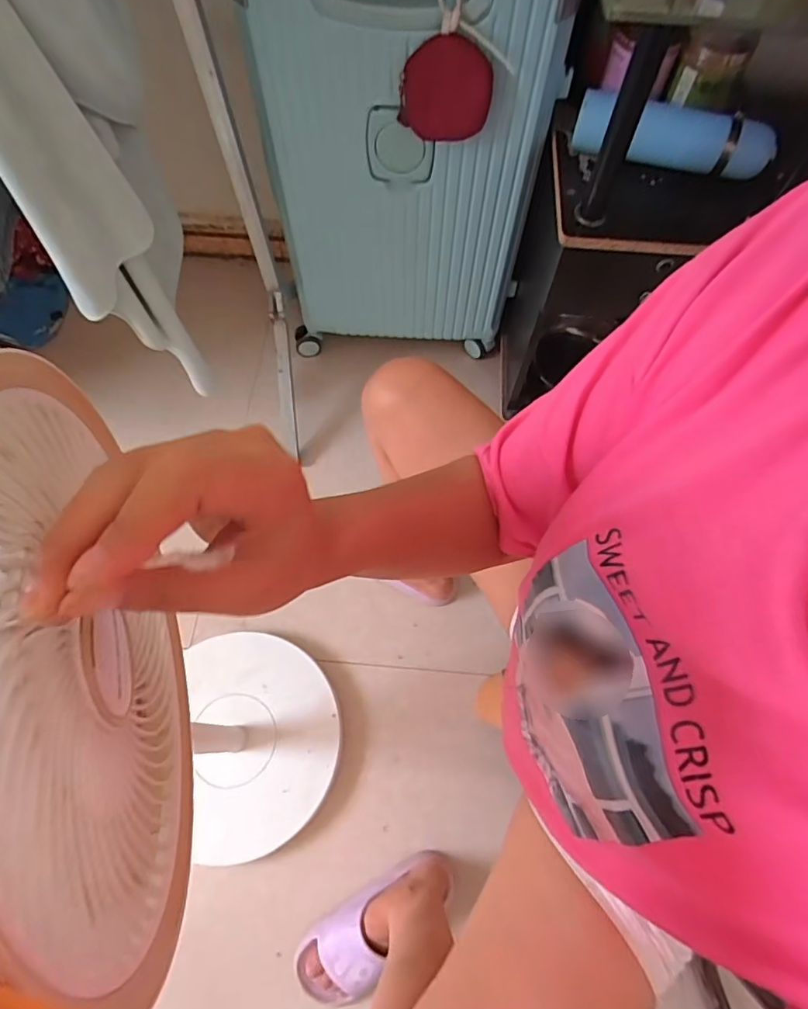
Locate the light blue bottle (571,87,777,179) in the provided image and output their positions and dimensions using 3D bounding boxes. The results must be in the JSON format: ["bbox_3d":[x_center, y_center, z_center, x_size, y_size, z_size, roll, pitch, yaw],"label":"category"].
[{"bbox_3d":[0.352,-0.487,0.702,0.248,0.065,0.073,20,68,9],"label":"light blue bottle"}]

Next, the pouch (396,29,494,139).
[{"bbox_3d":[0.055,-0.535,0.685,0.114,0.117,0.023,4,67,2],"label":"pouch"}]

